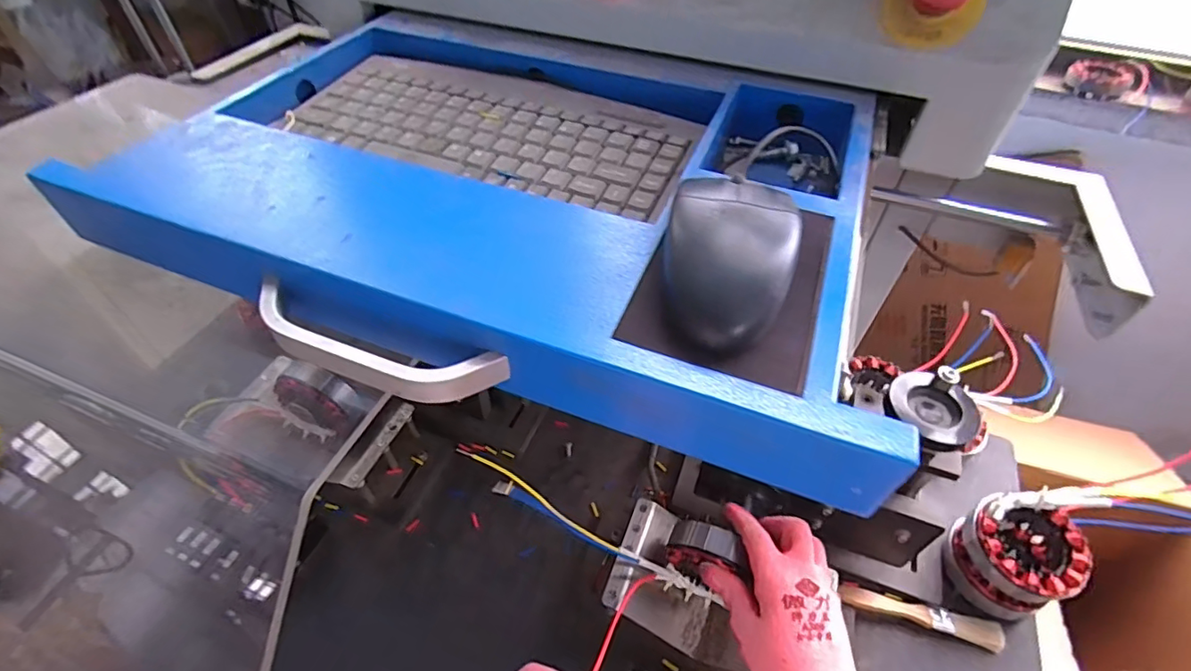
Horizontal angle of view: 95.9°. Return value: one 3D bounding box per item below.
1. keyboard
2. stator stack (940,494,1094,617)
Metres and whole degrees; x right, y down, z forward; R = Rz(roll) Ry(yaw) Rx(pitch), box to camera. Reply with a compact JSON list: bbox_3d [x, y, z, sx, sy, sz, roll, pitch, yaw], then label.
[{"bbox_3d":[-0.076,-0.150,0.385,0.283,0.014,0.129,18,50,15],"label":"keyboard"},{"bbox_3d":[0.379,0.197,0.485,0.084,0.077,0.083,-18,51,-16],"label":"stator stack"}]

